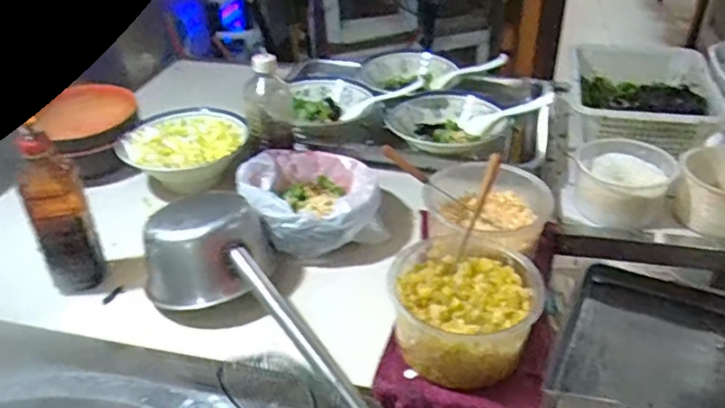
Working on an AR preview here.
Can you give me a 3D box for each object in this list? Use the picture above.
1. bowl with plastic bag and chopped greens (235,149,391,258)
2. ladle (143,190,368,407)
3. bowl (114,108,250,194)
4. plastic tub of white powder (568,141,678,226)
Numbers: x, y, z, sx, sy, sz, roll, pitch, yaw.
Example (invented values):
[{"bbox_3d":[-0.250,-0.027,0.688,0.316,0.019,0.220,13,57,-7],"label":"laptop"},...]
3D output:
[{"bbox_3d":[-0.071,-0.005,0.830,0.183,0.082,0.193,-1,33,1],"label":"bowl with plastic bag and chopped greens"},{"bbox_3d":[-0.083,0.135,0.672,0.431,0.088,0.133,39,48,22],"label":"ladle"},{"bbox_3d":[-0.279,-0.078,0.947,0.181,0.073,0.173,-1,33,1],"label":"bowl"},{"bbox_3d":[0.363,-0.032,0.854,0.124,0.071,0.124,-1,33,1],"label":"plastic tub of white powder"}]

